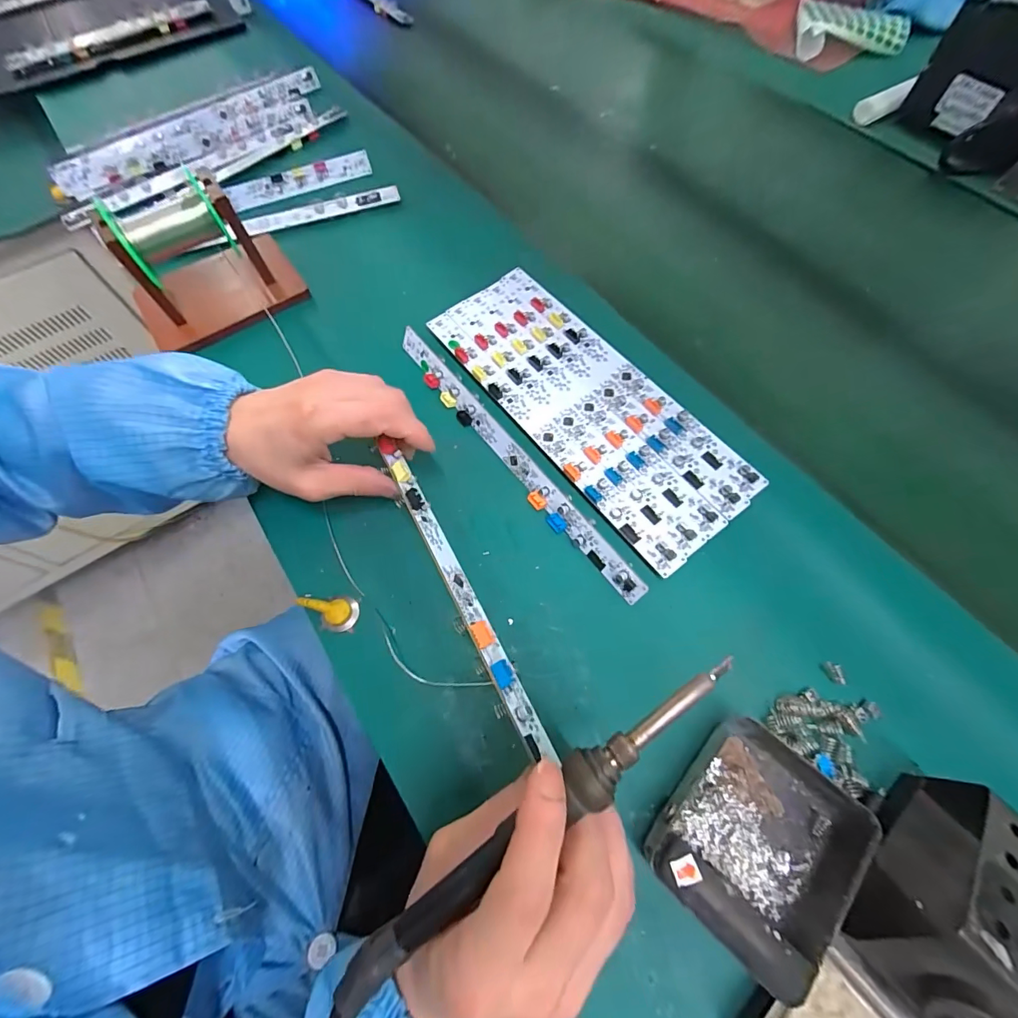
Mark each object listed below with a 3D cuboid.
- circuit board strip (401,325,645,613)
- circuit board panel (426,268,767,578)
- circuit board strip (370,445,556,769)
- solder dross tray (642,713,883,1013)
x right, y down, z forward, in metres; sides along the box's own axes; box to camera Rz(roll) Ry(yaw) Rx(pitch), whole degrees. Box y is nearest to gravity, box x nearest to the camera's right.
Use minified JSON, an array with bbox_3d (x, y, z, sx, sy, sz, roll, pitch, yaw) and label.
[{"bbox_3d":[-0.004,-0.044,0.341,0.017,0.015,0.284,-34,69,-14],"label":"circuit board strip"},{"bbox_3d":[0.056,-0.088,0.358,0.105,0.014,0.285,-34,69,-14],"label":"circuit board panel"},{"bbox_3d":[-0.032,0.041,0.259,0.012,0.017,0.203,-27,65,-11],"label":"circuit board strip"},{"bbox_3d":[0.131,0.171,0.225,0.094,0.033,0.091,-40,70,-16],"label":"solder dross tray"}]

